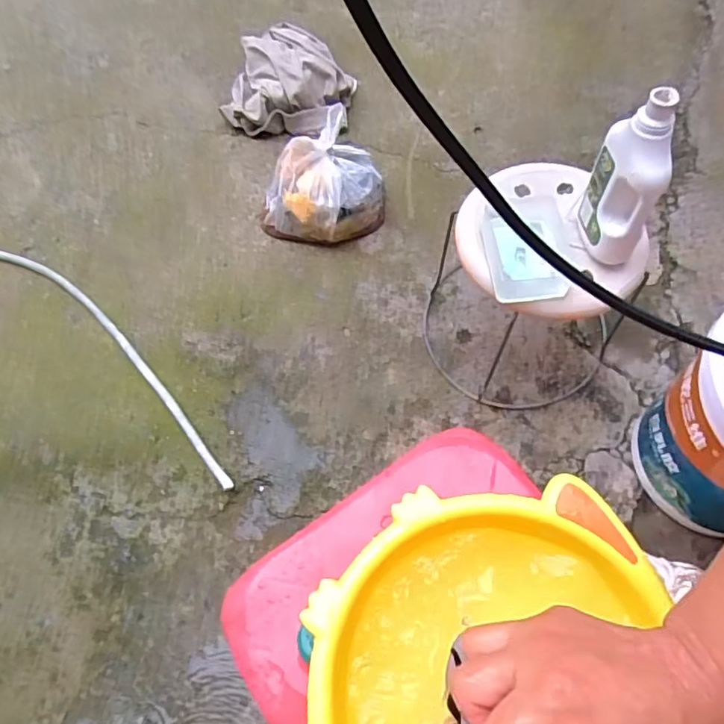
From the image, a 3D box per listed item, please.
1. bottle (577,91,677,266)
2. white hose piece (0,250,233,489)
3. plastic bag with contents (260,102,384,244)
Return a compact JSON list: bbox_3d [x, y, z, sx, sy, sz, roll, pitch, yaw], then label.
[{"bbox_3d":[0.345,-0.236,0.726,0.055,0.229,0.096,-7,64,-3],"label":"bottle"},{"bbox_3d":[-0.505,-0.034,1.129,0.776,0.014,0.077,38,70,18],"label":"white hose piece"},{"bbox_3d":[-0.084,-0.404,1.246,0.264,0.127,0.284,2,64,2],"label":"plastic bag with contents"}]

